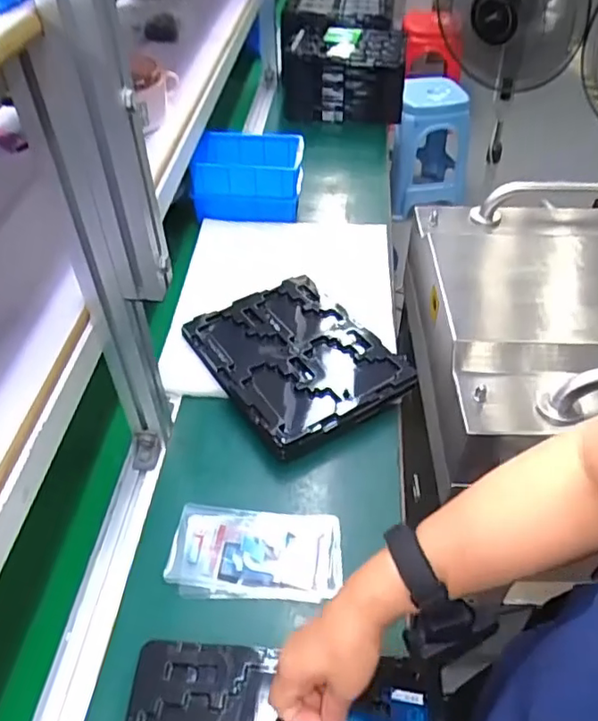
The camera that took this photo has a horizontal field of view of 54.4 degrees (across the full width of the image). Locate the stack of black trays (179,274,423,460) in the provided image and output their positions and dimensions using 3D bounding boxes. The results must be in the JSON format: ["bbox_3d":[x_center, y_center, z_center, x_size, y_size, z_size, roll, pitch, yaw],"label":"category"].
[{"bbox_3d":[-0.006,0.000,0.827,0.229,0.046,0.278,-28,52,-25],"label":"stack of black trays"}]

